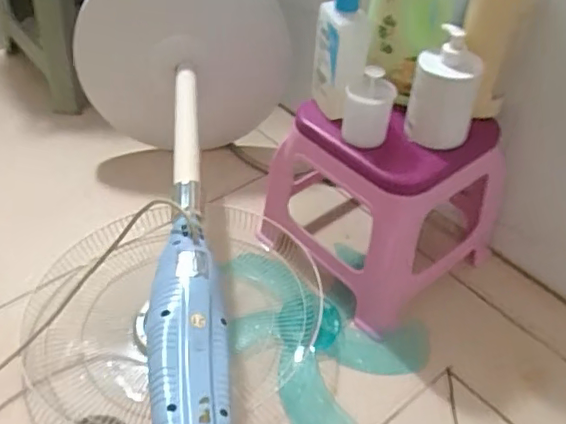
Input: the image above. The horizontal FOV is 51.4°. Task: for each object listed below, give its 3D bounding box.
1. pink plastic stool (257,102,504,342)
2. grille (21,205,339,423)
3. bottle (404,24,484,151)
[{"bbox_3d":[0.152,-0.032,0.913,0.264,0.268,0.277,-32,54,-30],"label":"pink plastic stool"},{"bbox_3d":[-0.154,0.155,0.860,0.421,0.055,0.426,1,44,-1],"label":"grille"},{"bbox_3d":[0.208,-0.154,0.764,0.074,0.151,0.066,-2,43,-4],"label":"bottle"}]

